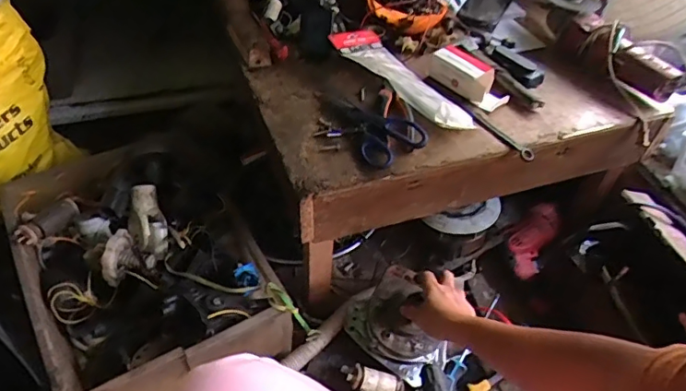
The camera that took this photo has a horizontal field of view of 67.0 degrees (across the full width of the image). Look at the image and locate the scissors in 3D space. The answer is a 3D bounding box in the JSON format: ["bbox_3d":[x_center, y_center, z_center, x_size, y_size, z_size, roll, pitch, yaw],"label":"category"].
[{"bbox_3d":[0.038,-0.096,0.743,0.164,0.031,0.091,28,50,19],"label":"scissors"}]

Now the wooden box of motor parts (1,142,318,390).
[{"bbox_3d":[-0.307,0.123,0.812,0.302,0.172,0.398,-22,52,-25],"label":"wooden box of motor parts"}]

